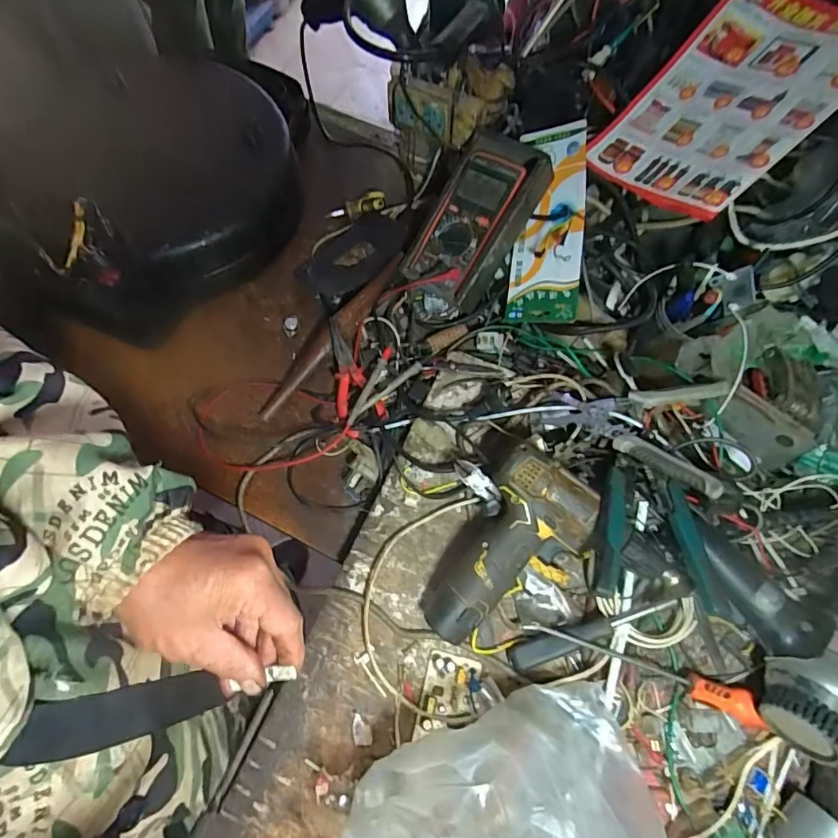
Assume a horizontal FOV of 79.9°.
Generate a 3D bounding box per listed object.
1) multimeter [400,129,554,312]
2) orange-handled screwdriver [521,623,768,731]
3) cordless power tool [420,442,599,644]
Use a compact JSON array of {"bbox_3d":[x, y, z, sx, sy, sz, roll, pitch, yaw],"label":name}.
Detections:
[{"bbox_3d":[0.069,-0.242,0.624,0.108,0.052,0.198,37,103,20],"label":"multimeter"},{"bbox_3d":[0.206,0.230,0.461,0.217,0.033,0.026,18,65,8],"label":"orange-handled screwdriver"},{"bbox_3d":[0.081,0.122,0.481,0.102,0.075,0.188,42,92,18],"label":"cordless power tool"}]

